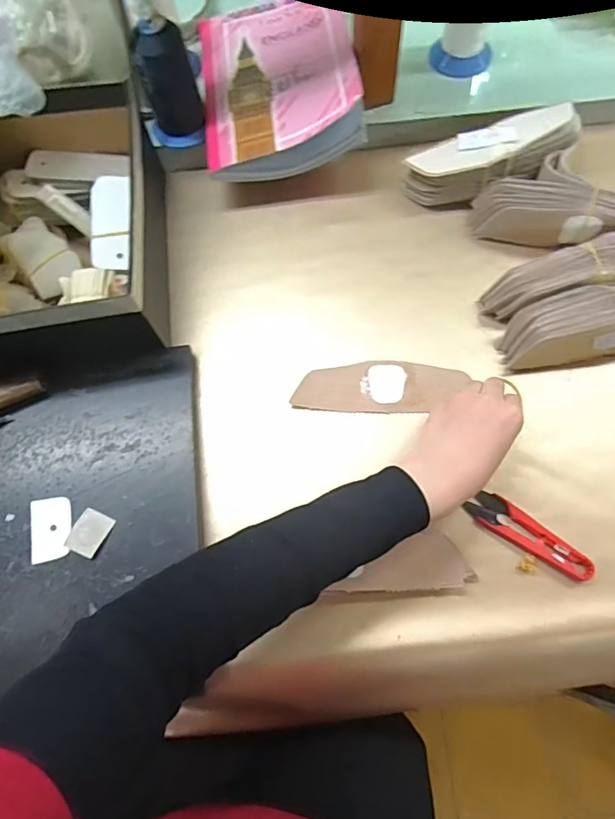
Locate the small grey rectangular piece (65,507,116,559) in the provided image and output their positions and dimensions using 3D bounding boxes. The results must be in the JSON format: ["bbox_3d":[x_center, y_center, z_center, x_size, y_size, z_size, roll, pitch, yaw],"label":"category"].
[{"bbox_3d":[-0.183,0.104,0.424,0.028,0.005,0.036,24,75,9],"label":"small grey rectangular piece"}]

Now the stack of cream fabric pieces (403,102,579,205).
[{"bbox_3d":[0.190,-0.265,0.522,0.179,0.043,0.063,-17,72,12],"label":"stack of cream fabric pieces"}]

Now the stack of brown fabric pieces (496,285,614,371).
[{"bbox_3d":[0.270,-0.079,0.462,0.171,0.051,0.057,-8,71,1],"label":"stack of brown fabric pieces"}]

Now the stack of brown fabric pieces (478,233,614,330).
[{"bbox_3d":[0.259,-0.126,0.478,0.180,0.052,0.051,-12,71,0],"label":"stack of brown fabric pieces"}]

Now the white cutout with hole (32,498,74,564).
[{"bbox_3d":[-0.217,0.101,0.429,0.035,0.004,0.052,-9,73,-1],"label":"white cutout with hole"}]

